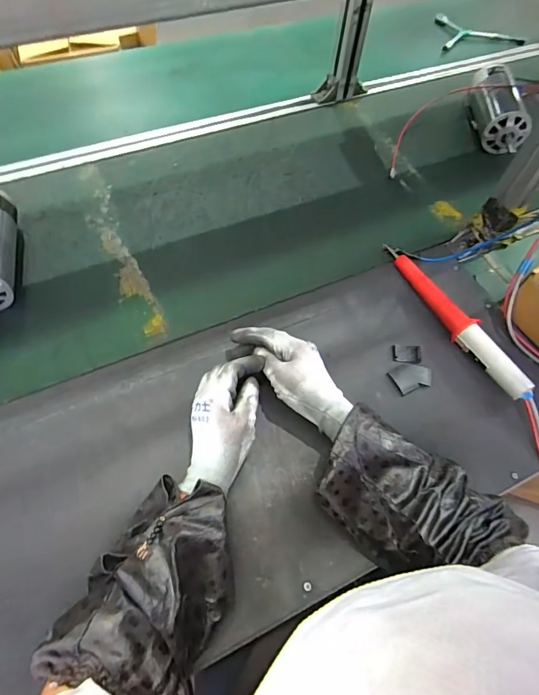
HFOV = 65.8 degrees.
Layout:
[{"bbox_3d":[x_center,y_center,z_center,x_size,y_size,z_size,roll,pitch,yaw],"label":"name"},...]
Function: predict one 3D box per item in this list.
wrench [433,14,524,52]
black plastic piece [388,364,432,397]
[{"bbox_3d":[0.514,-0.753,1.004,0.207,0.015,0.165,6,59,1],"label":"wrench"},{"bbox_3d":[0.185,0.037,0.541,0.055,0.005,0.037,-18,62,-13],"label":"black plastic piece"}]

